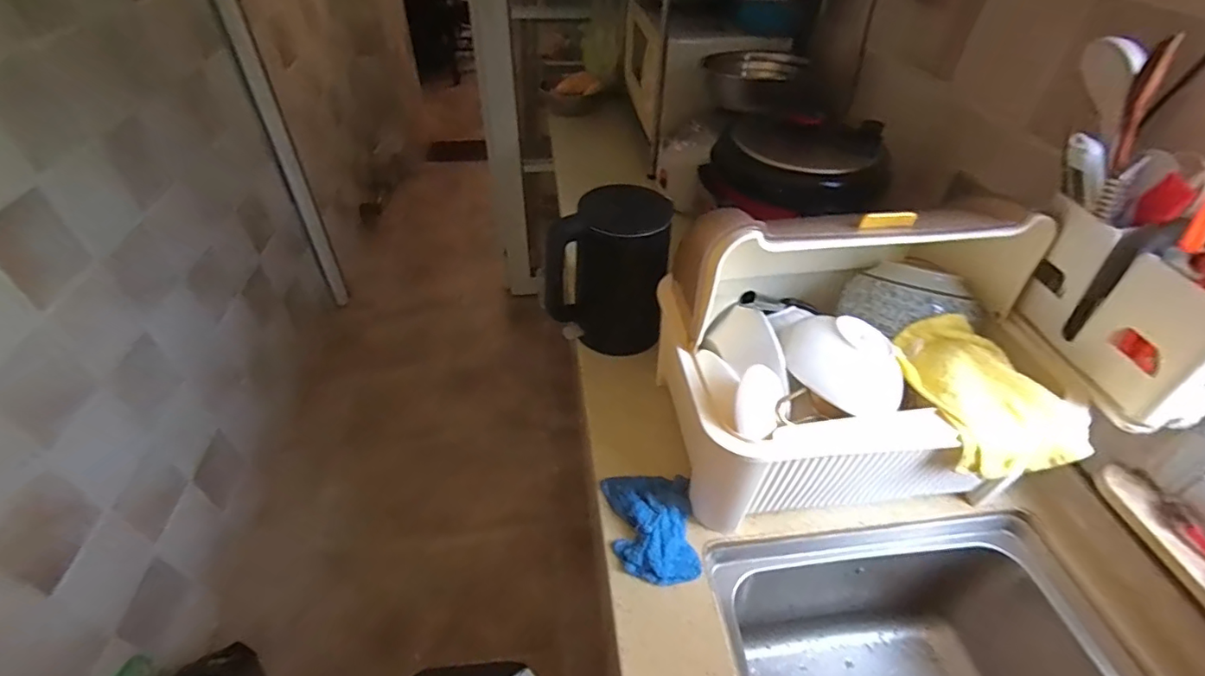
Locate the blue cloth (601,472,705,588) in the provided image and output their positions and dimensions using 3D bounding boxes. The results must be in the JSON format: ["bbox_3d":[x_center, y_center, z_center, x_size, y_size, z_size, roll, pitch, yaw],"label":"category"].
[{"bbox_3d":[0.057,0.217,0.625,0.100,0.026,0.134,-1,43,-3],"label":"blue cloth"}]

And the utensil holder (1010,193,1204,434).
[{"bbox_3d":[0.543,-0.038,0.540,0.102,0.187,0.196,-5,44,-7],"label":"utensil holder"}]

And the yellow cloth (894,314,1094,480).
[{"bbox_3d":[0.413,0.056,0.586,0.144,0.069,0.179,-8,44,-10],"label":"yellow cloth"}]

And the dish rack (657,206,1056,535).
[{"bbox_3d":[0.289,0.003,0.639,0.379,0.302,0.303,-3,43,-5],"label":"dish rack"}]

